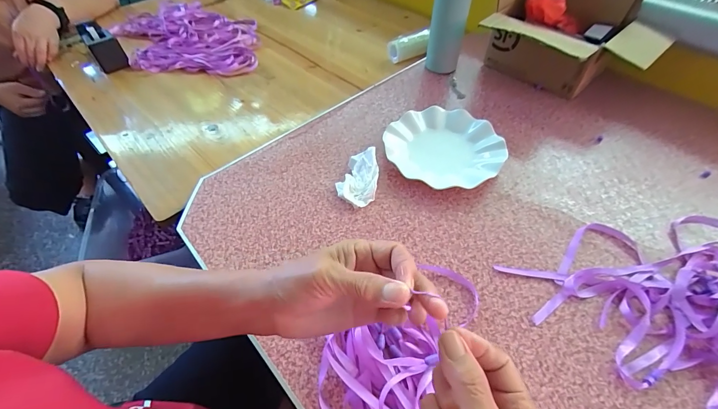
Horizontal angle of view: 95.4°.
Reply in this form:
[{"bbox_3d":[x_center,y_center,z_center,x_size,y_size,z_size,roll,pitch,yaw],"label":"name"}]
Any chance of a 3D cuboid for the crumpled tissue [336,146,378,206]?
[{"bbox_3d":[-0.001,-0.044,0.500,0.059,0.029,0.095,7,53,8],"label":"crumpled tissue"}]

